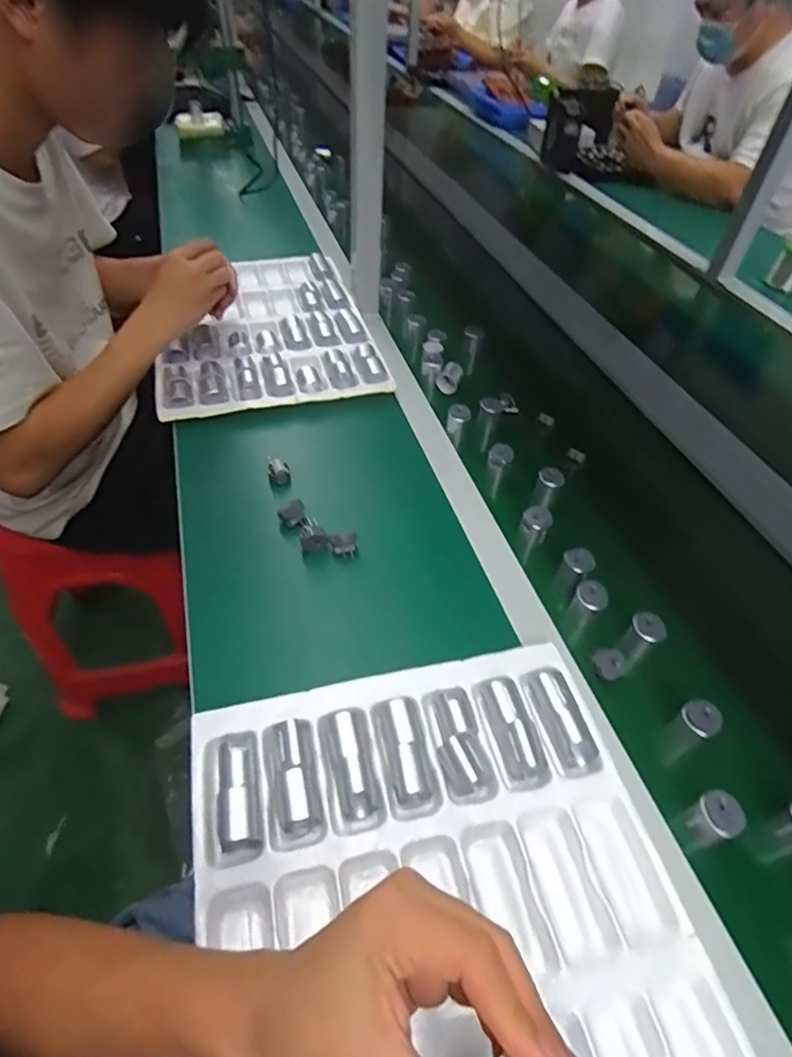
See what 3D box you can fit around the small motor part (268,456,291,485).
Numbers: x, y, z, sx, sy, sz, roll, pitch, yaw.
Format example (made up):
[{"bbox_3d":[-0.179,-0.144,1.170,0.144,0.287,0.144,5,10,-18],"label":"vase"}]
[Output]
[{"bbox_3d":[-0.136,-0.068,0.649,0.023,0.022,0.025,-10,50,-9],"label":"small motor part"}]

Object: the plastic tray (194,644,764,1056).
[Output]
[{"bbox_3d":[0.048,0.295,0.335,0.315,0.036,0.452,-10,50,-9],"label":"plastic tray"}]

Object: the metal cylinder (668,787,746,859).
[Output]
[{"bbox_3d":[0.239,0.227,0.431,0.026,0.067,0.030,-22,53,-18],"label":"metal cylinder"}]

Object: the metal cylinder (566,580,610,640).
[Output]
[{"bbox_3d":[0.191,0.084,0.564,0.029,0.067,0.024,34,57,25],"label":"metal cylinder"}]

